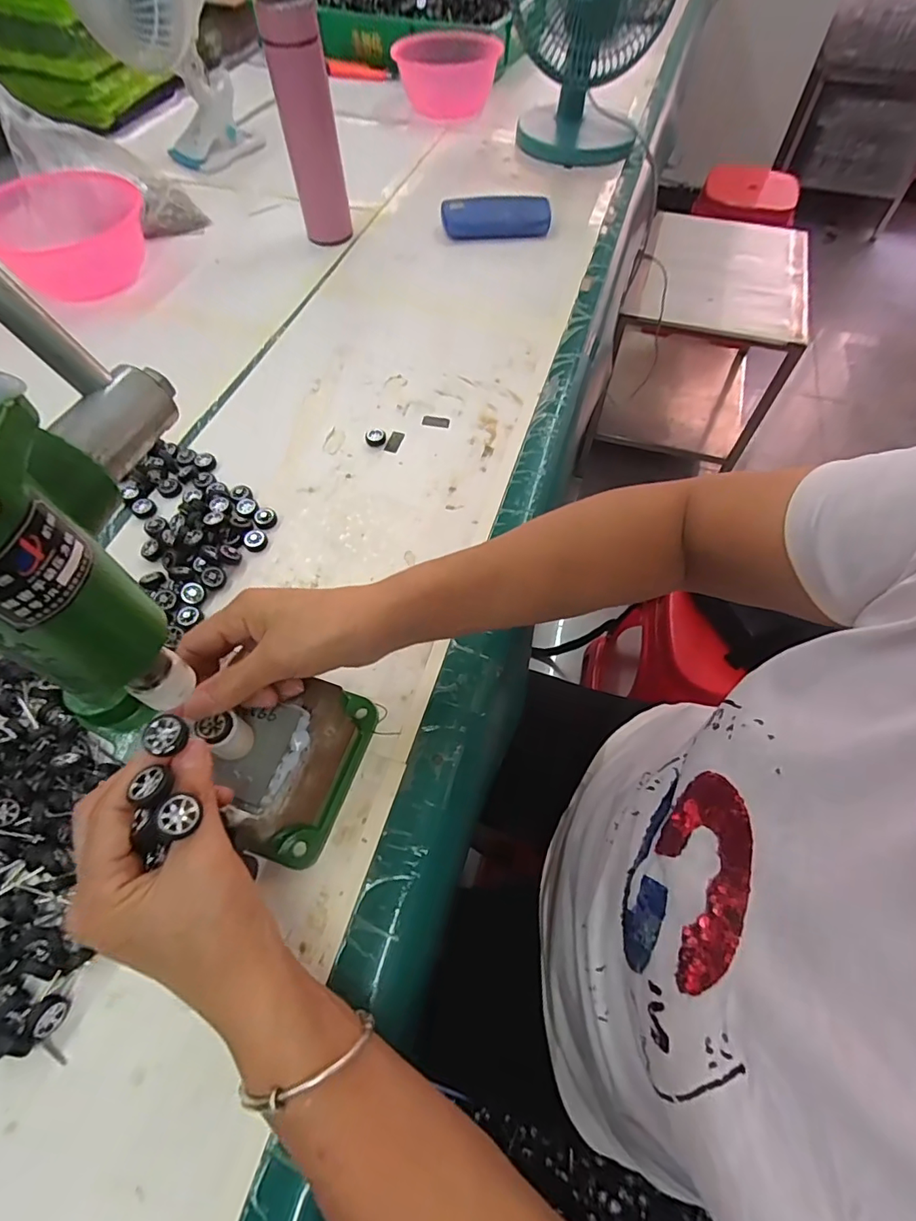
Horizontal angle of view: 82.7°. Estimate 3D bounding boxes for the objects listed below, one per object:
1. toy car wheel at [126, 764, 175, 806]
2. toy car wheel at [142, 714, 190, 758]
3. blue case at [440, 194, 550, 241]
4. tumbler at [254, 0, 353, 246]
[{"bbox_3d":[-0.144,0.083,0.246,0.014,0.010,0.019,6,60,6],"label":"toy car wheel"},{"bbox_3d":[-0.142,0.061,0.253,0.020,0.005,0.019,-1,60,2],"label":"toy car wheel"},{"bbox_3d":[0.054,-0.548,0.729,0.152,0.041,0.052,-2,60,-1],"label":"blue case"},{"bbox_3d":[-0.178,-0.577,0.635,0.062,0.231,0.054,-15,61,-9],"label":"tumbler"}]

